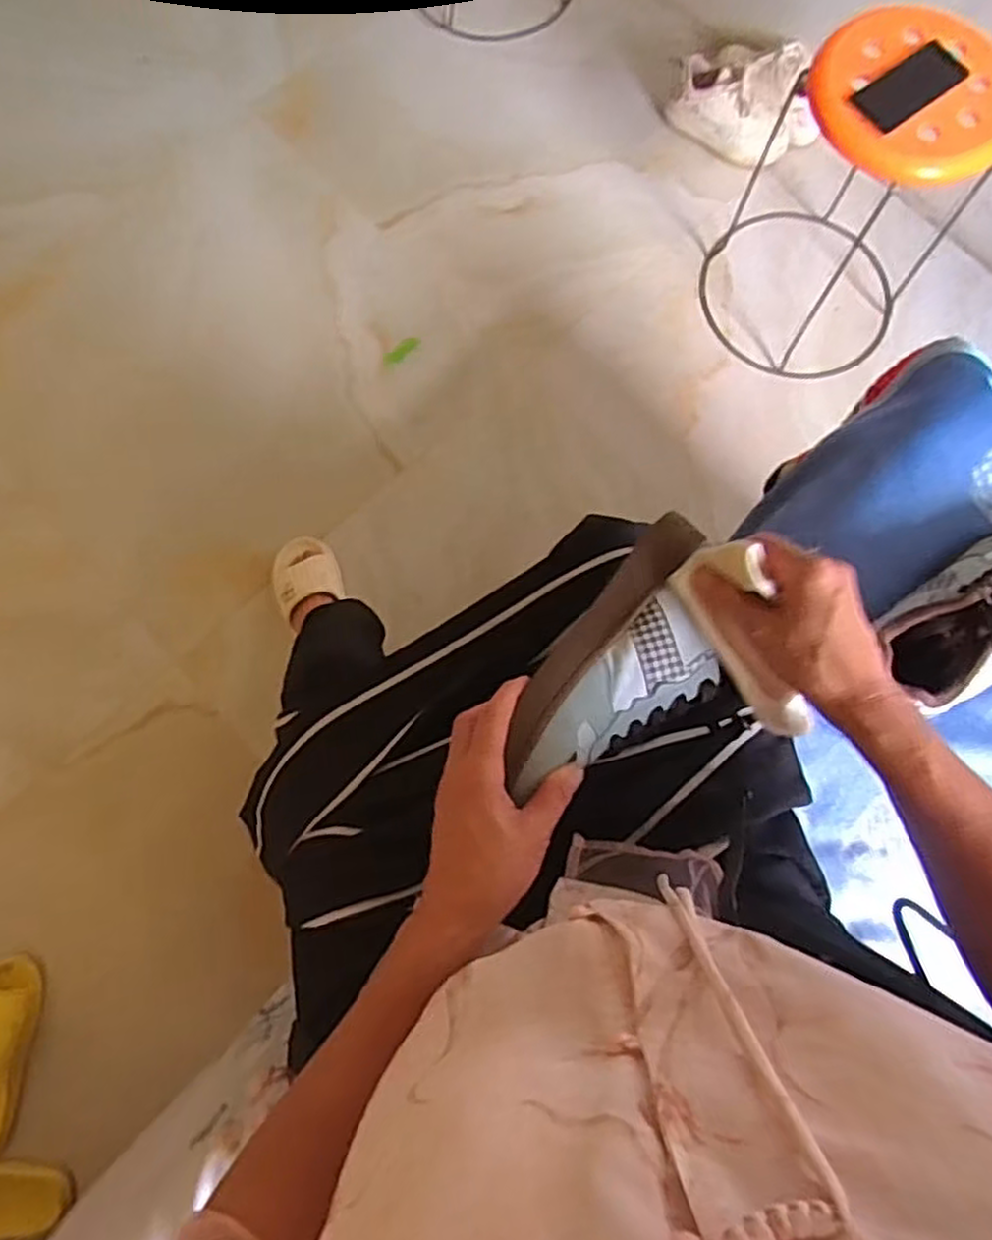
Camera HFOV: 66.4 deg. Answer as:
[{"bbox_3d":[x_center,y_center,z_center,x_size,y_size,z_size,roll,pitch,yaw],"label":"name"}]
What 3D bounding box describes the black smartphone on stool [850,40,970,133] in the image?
[{"bbox_3d":[0.546,-0.703,0.994,0.171,0.016,0.068,-38,80,-10],"label":"black smartphone on stool"}]

